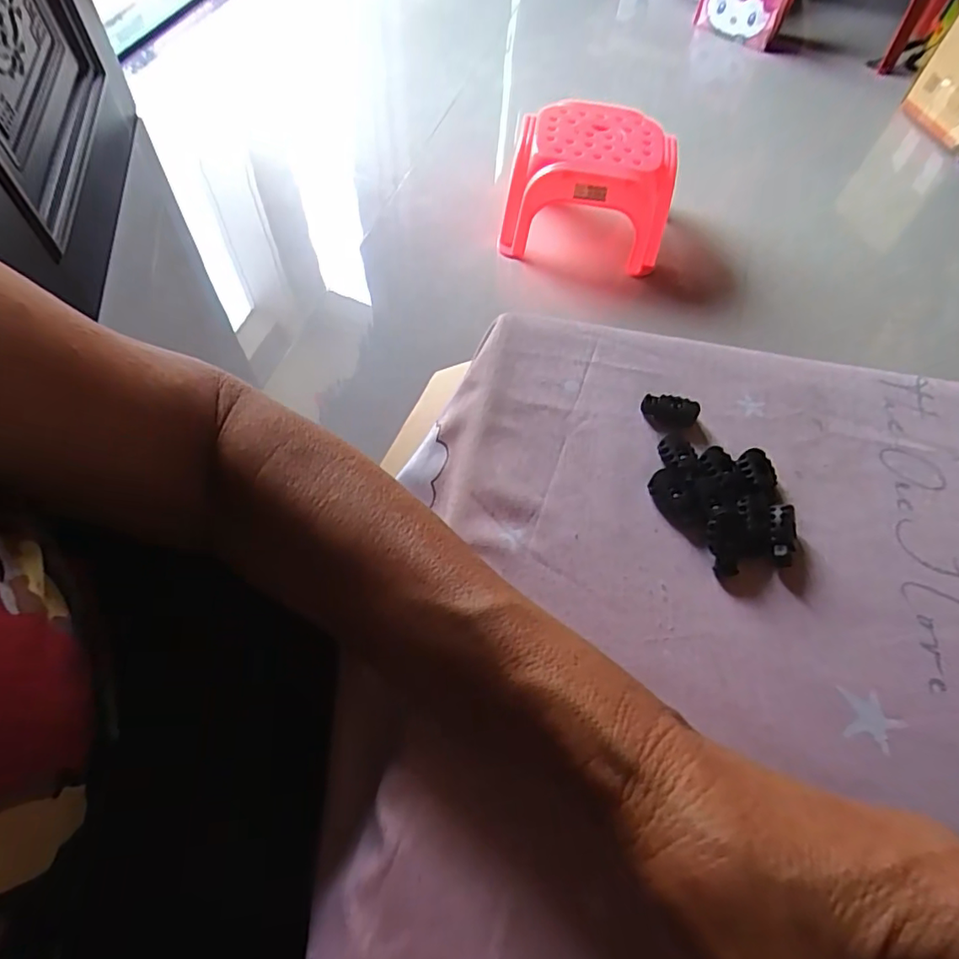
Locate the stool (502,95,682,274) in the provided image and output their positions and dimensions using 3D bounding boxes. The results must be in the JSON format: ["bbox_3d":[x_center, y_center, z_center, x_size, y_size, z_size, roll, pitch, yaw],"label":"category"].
[{"bbox_3d":[0.221,-0.584,1.171,0.308,0.242,0.308,12,59,5],"label":"stool"}]

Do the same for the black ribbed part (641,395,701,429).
[{"bbox_3d":[0.100,-0.036,0.299,0.029,0.007,0.014,12,59,5],"label":"black ribbed part"}]

